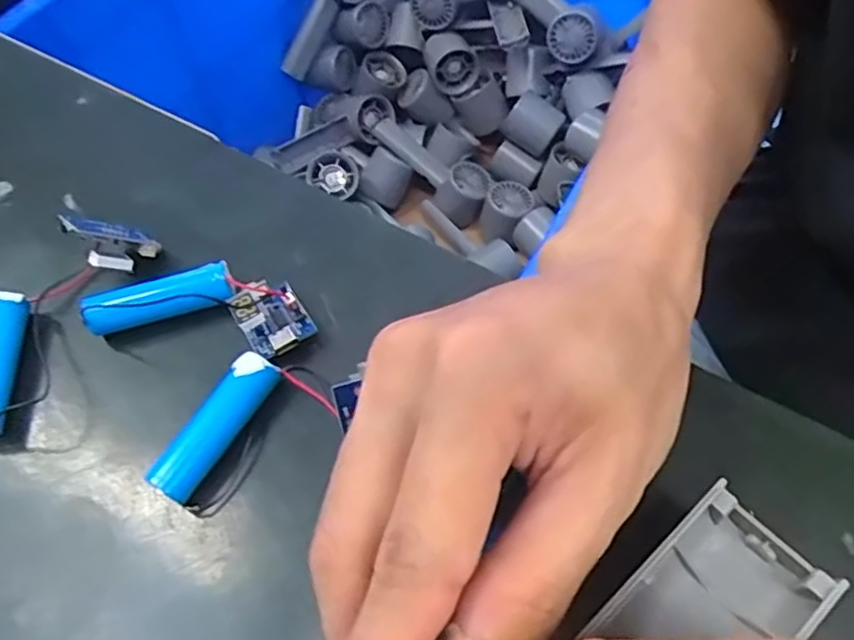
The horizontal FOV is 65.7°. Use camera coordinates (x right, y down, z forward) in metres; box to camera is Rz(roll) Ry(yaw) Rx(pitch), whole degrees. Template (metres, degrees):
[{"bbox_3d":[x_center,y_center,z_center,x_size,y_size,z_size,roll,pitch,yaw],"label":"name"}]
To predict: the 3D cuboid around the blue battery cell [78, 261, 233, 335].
[{"bbox_3d":[-0.095,-0.008,0.235,0.051,0.011,0.012,-16,55,-5],"label":"blue battery cell"}]

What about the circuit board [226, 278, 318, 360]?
[{"bbox_3d":[-0.054,-0.001,0.231,0.022,0.008,0.031,-32,58,-15],"label":"circuit board"}]

